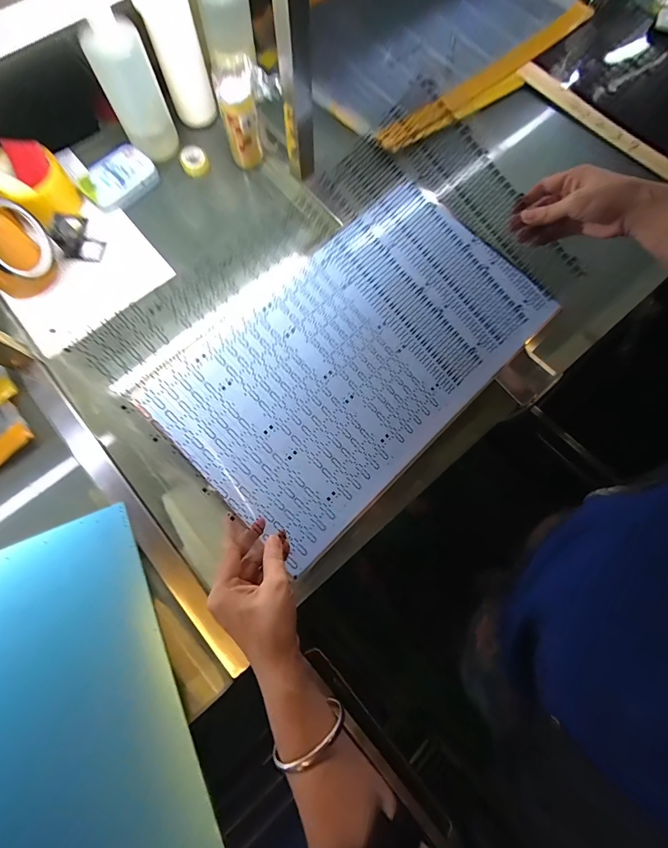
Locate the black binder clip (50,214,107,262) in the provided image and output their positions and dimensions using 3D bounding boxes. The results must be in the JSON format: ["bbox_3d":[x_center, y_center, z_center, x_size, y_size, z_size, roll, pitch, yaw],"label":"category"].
[{"bbox_3d":[-0.369,-0.267,0.499,0.052,0.056,0.043,5,75,0],"label":"black binder clip"}]

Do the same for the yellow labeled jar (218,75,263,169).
[{"bbox_3d":[-0.141,-0.458,0.536,0.052,0.105,0.042,-9,76,-4],"label":"yellow labeled jar"}]

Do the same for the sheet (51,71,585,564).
[{"bbox_3d":[0.020,-0.123,0.409,0.525,0.065,0.360,-43,97,-15],"label":"sheet"}]

